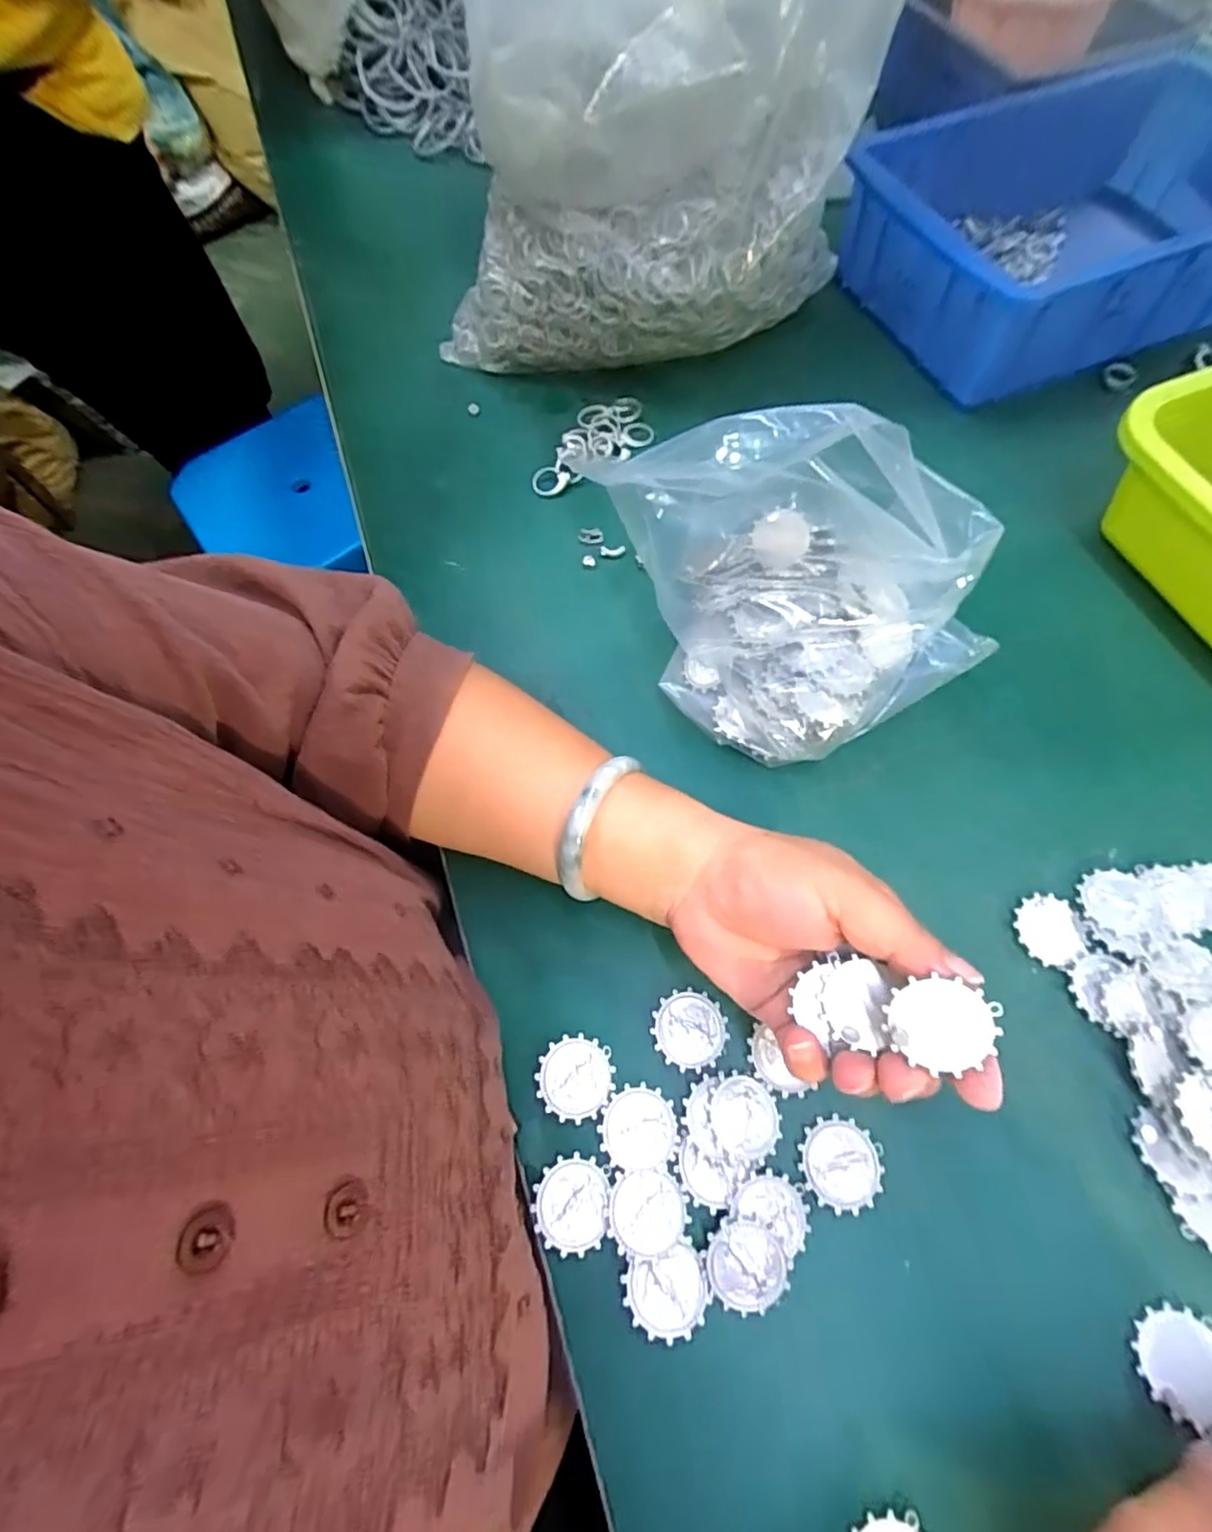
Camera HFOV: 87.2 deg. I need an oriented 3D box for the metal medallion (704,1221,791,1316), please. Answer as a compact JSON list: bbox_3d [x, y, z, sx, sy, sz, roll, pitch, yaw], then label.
[{"bbox_3d":[0.056,0.199,0.251,0.031,0.005,0.030,6,66,5],"label":"metal medallion"}]

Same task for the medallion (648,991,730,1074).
[{"bbox_3d":[0.038,0.120,0.289,0.031,0.004,0.032,20,68,11],"label":"medallion"}]

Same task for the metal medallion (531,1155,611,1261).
[{"bbox_3d":[-0.014,0.181,0.263,0.030,0.004,0.033,5,66,4],"label":"metal medallion"}]

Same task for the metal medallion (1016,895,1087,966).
[{"bbox_3d":[0.211,0.078,0.301,0.028,0.004,0.032,1,66,2],"label":"metal medallion"}]

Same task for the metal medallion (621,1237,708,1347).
[{"bbox_3d":[0.024,0.206,0.248,0.031,0.004,0.028,-16,66,-5],"label":"metal medallion"}]

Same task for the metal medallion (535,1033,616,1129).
[{"bbox_3d":[-0.014,0.139,0.283,0.032,0.004,0.032,-4,66,0],"label":"metal medallion"}]

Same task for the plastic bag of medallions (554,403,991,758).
[{"bbox_3d":[0.100,-0.098,0.316,0.156,0.117,0.149,-32,69,-12],"label":"plastic bag of medallions"}]

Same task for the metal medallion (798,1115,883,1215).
[{"bbox_3d":[0.099,0.167,0.266,0.034,0.004,0.033,-1,66,2],"label":"metal medallion"}]

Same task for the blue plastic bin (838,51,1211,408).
[{"bbox_3d":[0.342,-0.396,0.465,0.278,0.073,0.205,-23,67,-8],"label":"blue plastic bin"}]

